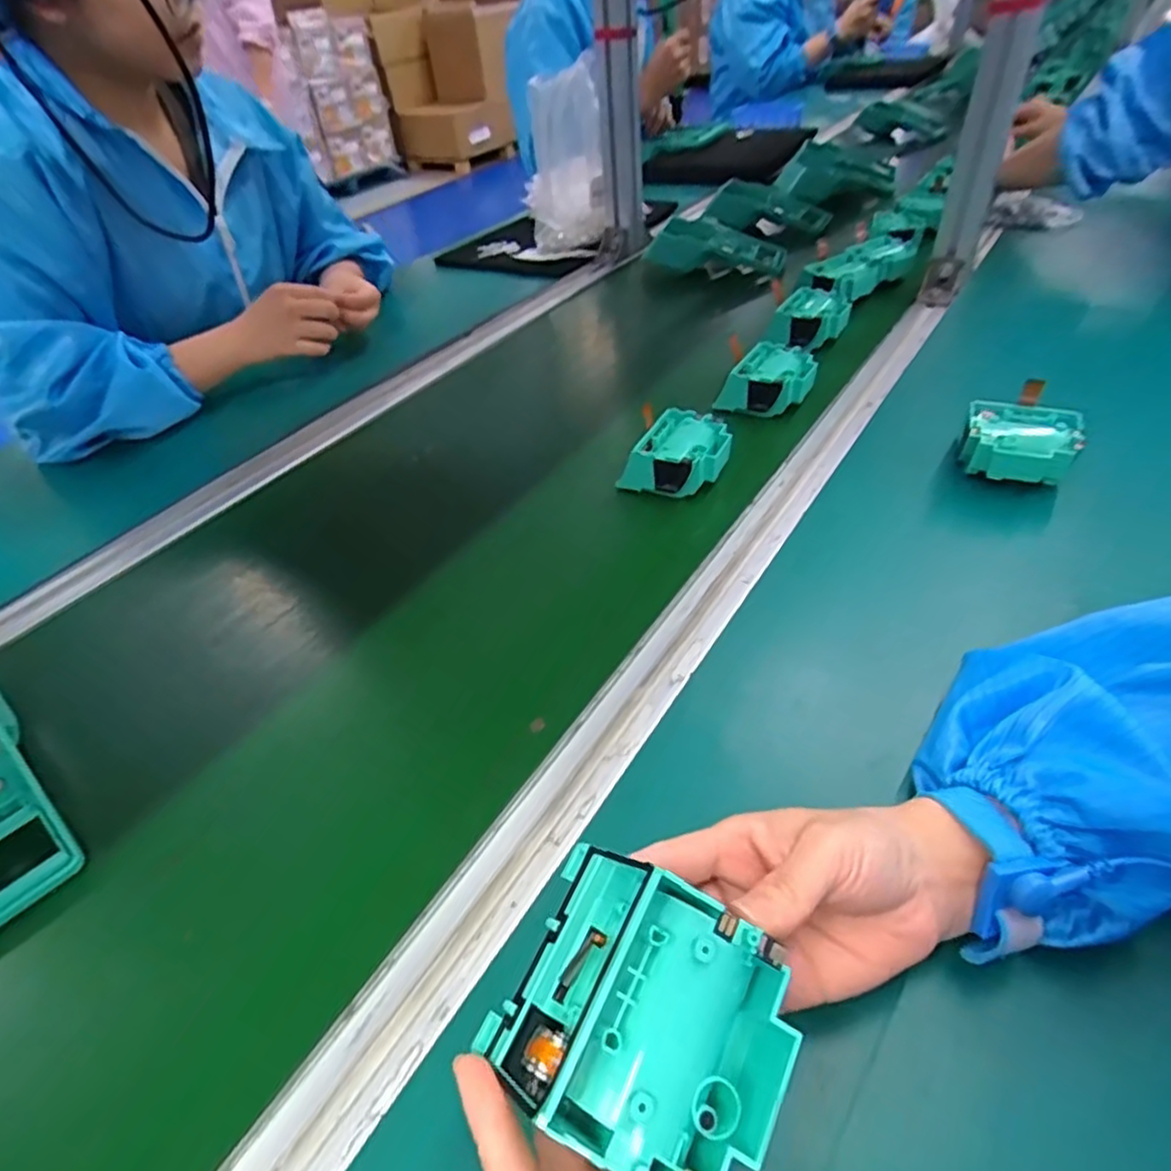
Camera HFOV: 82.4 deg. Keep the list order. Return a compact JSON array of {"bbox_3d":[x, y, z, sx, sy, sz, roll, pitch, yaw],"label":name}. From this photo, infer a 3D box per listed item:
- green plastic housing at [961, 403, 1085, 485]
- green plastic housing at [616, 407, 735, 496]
[{"bbox_3d":[0.323,-0.107,0.499,0.075,0.035,0.060,17,47,20],"label":"green plastic housing"},{"bbox_3d":[0.077,-0.107,0.544,0.071,0.038,0.070,20,49,23],"label":"green plastic housing"}]

